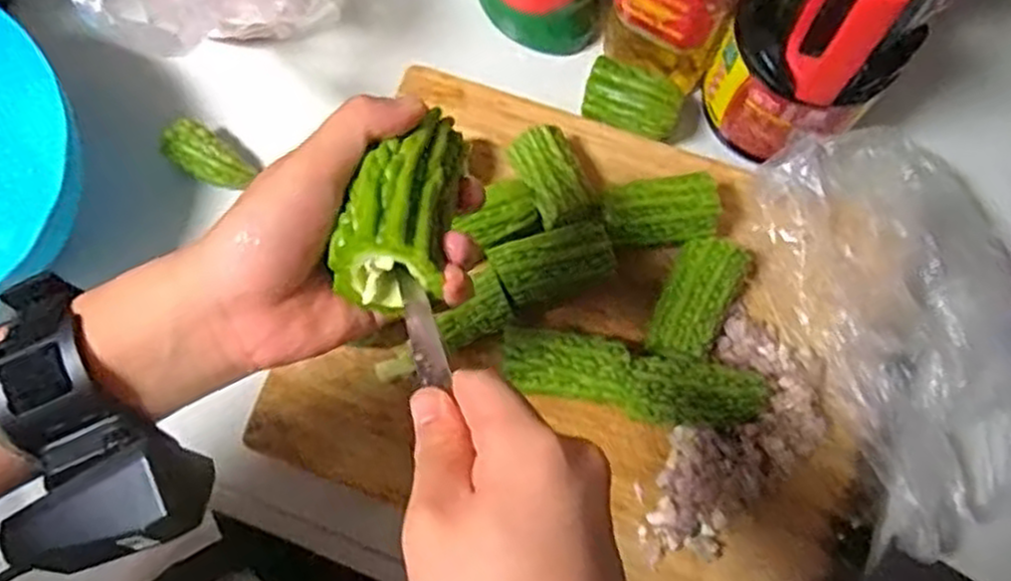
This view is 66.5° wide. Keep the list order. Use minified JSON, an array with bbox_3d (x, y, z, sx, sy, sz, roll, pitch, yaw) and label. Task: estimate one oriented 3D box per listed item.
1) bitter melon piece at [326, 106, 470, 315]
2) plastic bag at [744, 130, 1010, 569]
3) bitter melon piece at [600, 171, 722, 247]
[{"bbox_3d":[-0.034,-0.034,0.294,0.038,0.037,0.080,19,63,5],"label":"bitter melon piece"},{"bbox_3d":[0.240,0.025,0.463,0.126,0.080,0.248,-23,77,-5],"label":"plastic bag"},{"bbox_3d":[0.094,-0.045,0.480,0.070,0.039,0.039,-11,76,-2],"label":"bitter melon piece"}]

